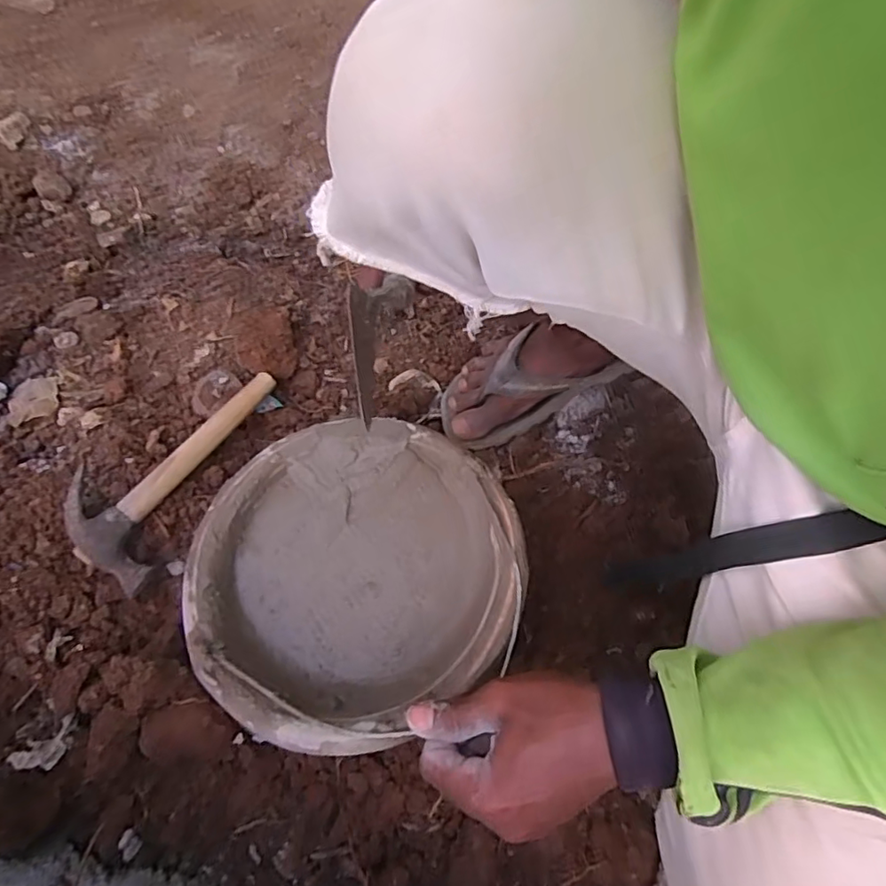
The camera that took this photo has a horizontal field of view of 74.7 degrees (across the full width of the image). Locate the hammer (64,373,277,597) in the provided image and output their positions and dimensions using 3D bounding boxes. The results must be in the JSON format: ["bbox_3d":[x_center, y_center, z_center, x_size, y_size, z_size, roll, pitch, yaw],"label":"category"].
[{"bbox_3d":[-0.264,0.014,0.589,0.108,0.032,0.250,27,57,12],"label":"hammer"}]

